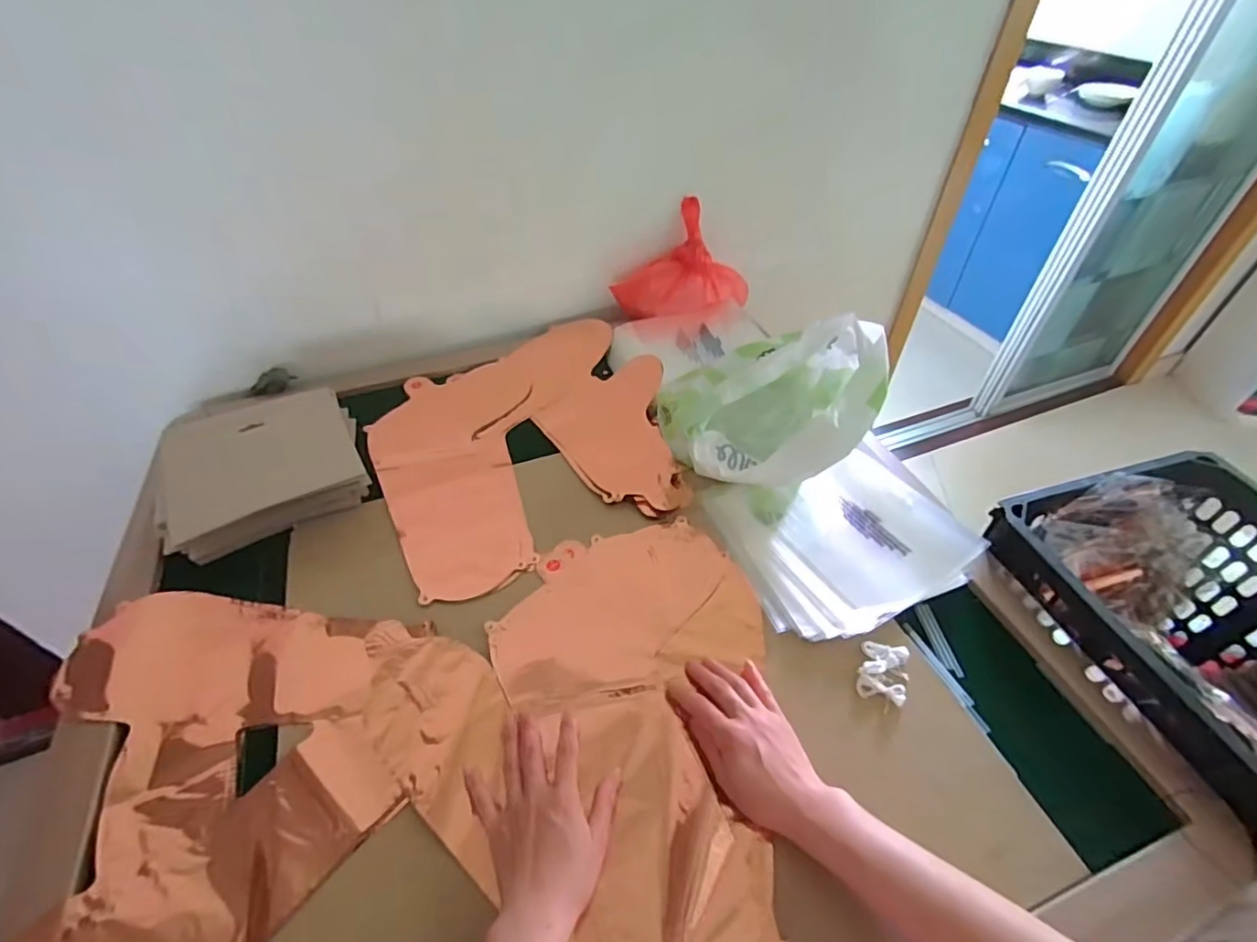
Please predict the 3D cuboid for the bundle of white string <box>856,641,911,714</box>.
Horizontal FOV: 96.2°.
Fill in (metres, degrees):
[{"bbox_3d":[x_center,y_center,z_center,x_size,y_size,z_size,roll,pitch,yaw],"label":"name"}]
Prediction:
[{"bbox_3d":[0.242,0.192,0.537,0.043,0.012,0.064,17,49,15],"label":"bundle of white string"}]

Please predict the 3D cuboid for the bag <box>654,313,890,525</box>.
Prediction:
[{"bbox_3d":[0.170,-0.076,0.688,0.235,0.160,0.211,-12,48,-11],"label":"bag"}]

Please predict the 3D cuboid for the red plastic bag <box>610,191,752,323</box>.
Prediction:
[{"bbox_3d":[0.095,-0.342,0.949,0.212,0.133,0.137,-26,52,-22],"label":"red plastic bag"}]

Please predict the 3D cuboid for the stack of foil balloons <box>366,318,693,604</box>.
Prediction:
[{"bbox_3d":[-0.132,-0.047,0.769,0.390,0.025,0.396,-23,50,-17],"label":"stack of foil balloons"}]

